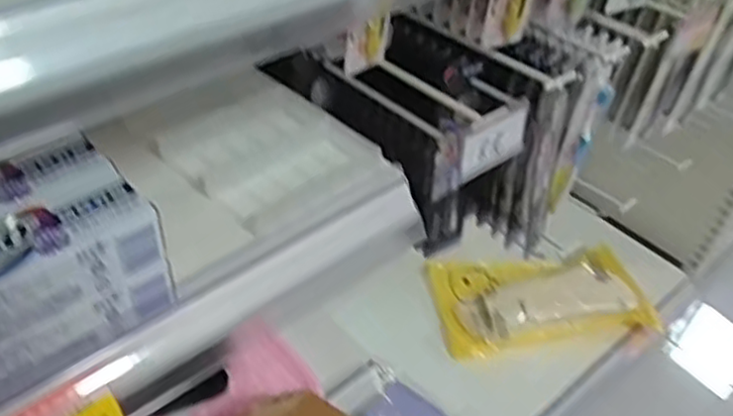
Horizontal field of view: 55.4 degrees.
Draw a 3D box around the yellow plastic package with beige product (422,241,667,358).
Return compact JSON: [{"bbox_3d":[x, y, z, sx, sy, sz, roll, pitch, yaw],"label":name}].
[{"bbox_3d":[0.332,0.160,1.304,0.406,0.077,0.190,-3,43,-9],"label":"yellow plastic package with beige product"}]

